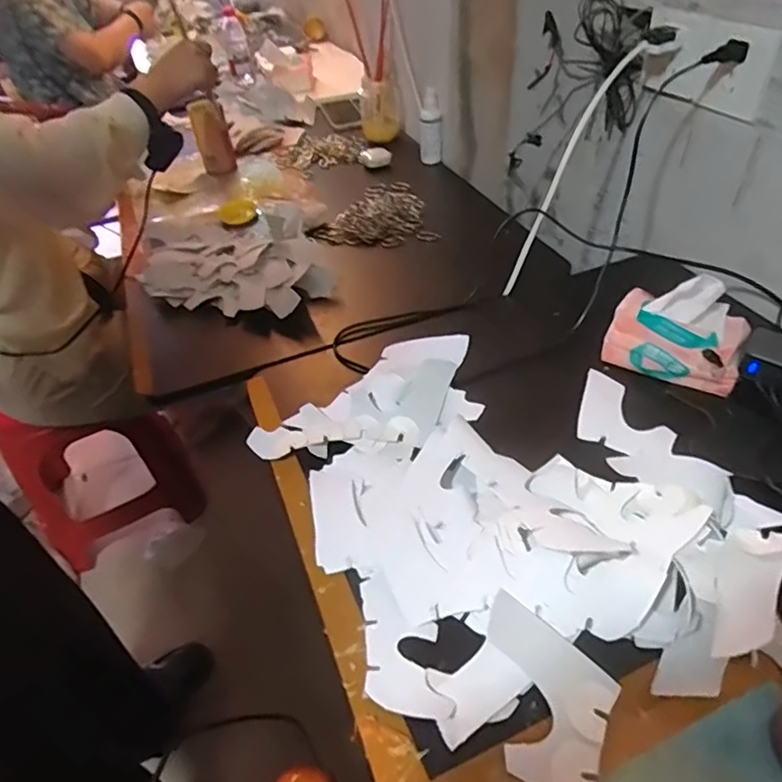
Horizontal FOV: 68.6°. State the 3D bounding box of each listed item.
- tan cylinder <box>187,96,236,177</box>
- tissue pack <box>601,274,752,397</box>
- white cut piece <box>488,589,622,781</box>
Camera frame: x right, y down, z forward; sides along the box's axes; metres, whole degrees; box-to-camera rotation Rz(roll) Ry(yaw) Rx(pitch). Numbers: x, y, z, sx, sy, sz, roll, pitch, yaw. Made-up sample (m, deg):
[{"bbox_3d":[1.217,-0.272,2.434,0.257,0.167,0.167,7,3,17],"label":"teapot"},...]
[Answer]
[{"bbox_3d":[-0.337,-0.480,1.080,0.061,0.126,0.055,-13,44,-8],"label":"tan cylinder"},{"bbox_3d":[0.311,-0.073,0.618,0.132,0.065,0.119,17,48,24],"label":"tissue pack"},{"bbox_3d":[0.110,0.240,0.348,0.073,0.023,0.219,-4,43,4],"label":"white cut piece"}]

